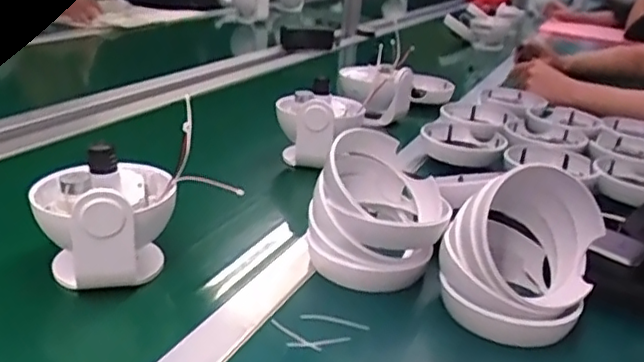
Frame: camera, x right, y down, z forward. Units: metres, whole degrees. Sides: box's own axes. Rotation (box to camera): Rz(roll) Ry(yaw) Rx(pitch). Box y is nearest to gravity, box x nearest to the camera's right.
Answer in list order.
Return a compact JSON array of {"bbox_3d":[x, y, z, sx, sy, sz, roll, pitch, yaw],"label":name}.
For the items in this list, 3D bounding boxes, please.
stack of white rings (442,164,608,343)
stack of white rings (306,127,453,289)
[{"bbox_3d":[0.163,0.051,0.520,0.114,0.110,0.120,14,25,20],"label":"stack of white rings"},{"bbox_3d":[0.053,0.029,0.570,0.118,0.104,0.117,12,24,15],"label":"stack of white rings"}]

